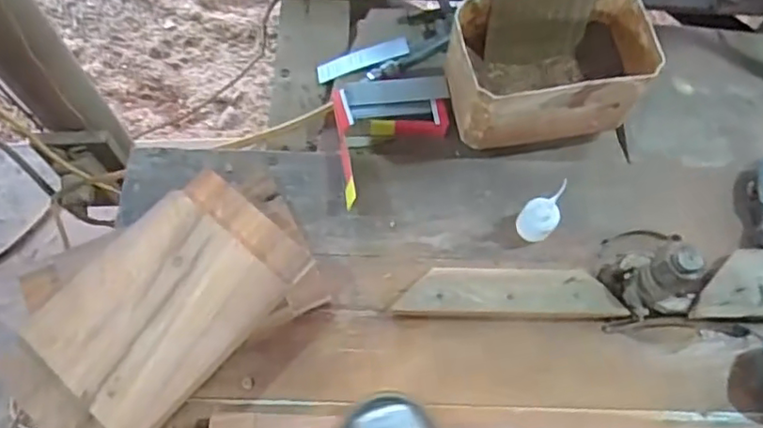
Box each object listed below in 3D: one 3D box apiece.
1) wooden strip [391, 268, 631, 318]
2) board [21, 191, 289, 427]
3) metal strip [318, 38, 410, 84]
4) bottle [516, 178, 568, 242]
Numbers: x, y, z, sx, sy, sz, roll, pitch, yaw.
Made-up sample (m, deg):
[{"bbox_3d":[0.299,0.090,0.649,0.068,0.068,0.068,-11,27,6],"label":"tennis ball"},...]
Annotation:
[{"bbox_3d":[0.127,0.079,0.595,0.218,0.015,0.051,3,59,-4],"label":"wooden strip"},{"bbox_3d":[-0.203,0.087,0.553,0.147,0.024,0.188,38,71,15],"label":"board"},{"bbox_3d":[-0.023,-0.185,0.728,0.113,0.009,0.025,-18,67,6],"label":"metal strip"},{"bbox_3d":[0.162,0.000,0.614,0.037,0.080,0.039,0,66,-1],"label":"bottle"}]

